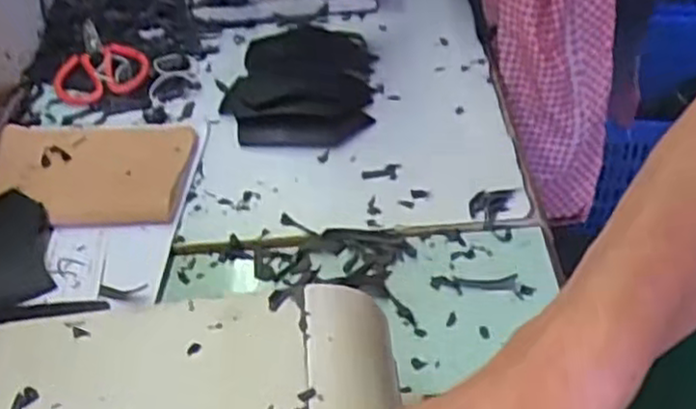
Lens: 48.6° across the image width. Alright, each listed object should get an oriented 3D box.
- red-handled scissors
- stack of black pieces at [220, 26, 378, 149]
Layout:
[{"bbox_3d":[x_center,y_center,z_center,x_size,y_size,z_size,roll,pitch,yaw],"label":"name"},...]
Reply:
[{"bbox_3d":[-0.329,-0.193,1.020,0.117,0.021,0.189,-14,41,-11],"label":"red-handled scissors"},{"bbox_3d":[-0.056,-0.164,0.978,0.172,0.020,0.341,1,32,3],"label":"stack of black pieces"}]

